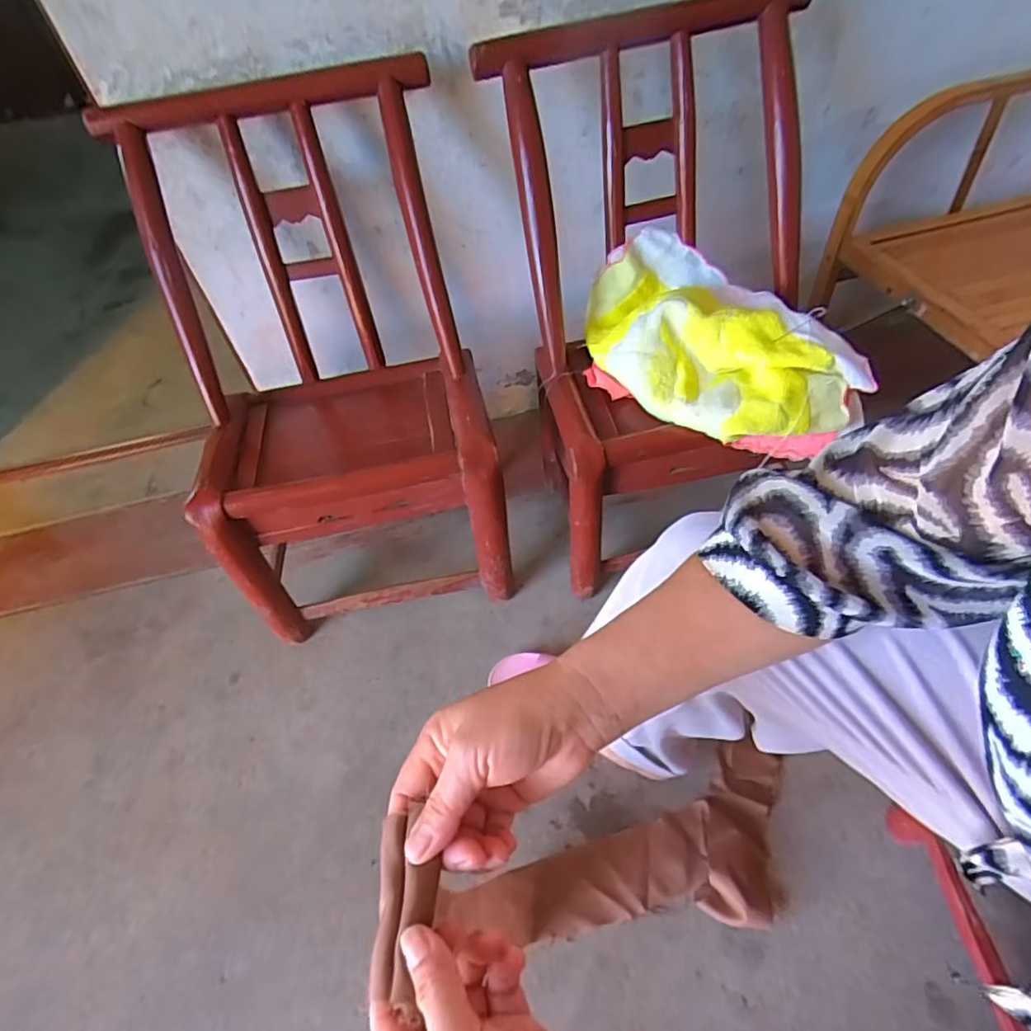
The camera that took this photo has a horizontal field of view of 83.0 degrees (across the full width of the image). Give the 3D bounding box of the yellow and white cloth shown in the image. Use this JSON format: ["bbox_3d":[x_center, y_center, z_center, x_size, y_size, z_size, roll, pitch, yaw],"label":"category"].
[{"bbox_3d":[0.240,-0.214,0.745,0.212,0.133,0.343,-27,52,-18],"label":"yellow and white cloth"}]

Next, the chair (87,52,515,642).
[{"bbox_3d":[-0.236,-0.176,0.770,0.362,0.582,0.358,-12,51,-3],"label":"chair"}]

